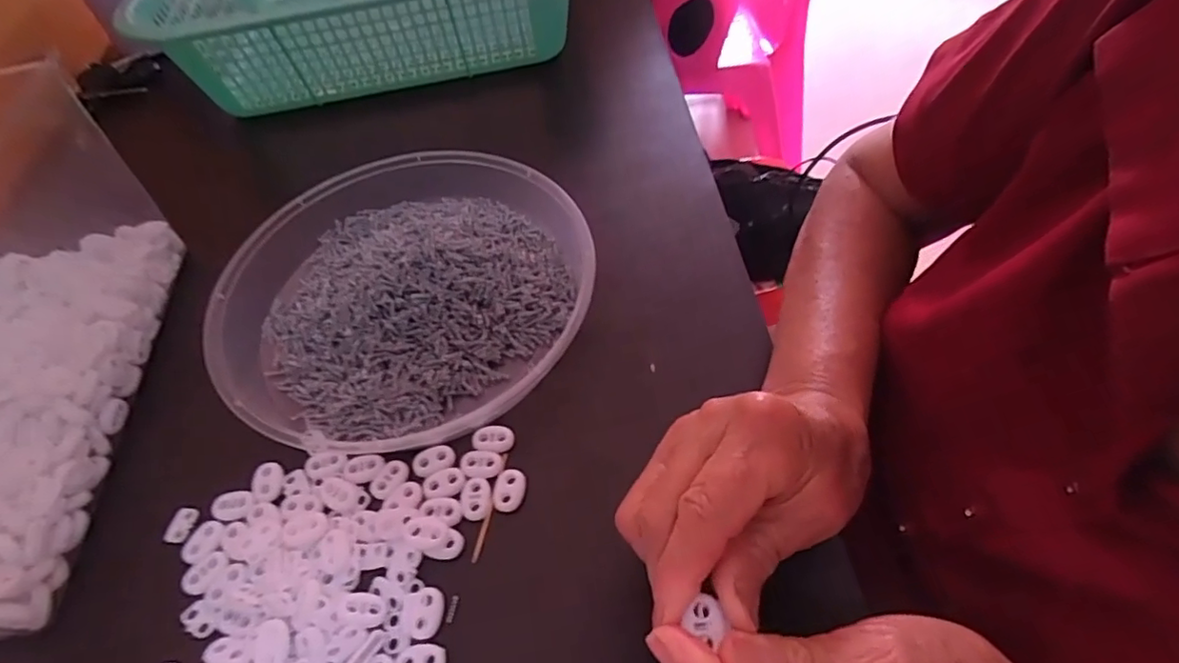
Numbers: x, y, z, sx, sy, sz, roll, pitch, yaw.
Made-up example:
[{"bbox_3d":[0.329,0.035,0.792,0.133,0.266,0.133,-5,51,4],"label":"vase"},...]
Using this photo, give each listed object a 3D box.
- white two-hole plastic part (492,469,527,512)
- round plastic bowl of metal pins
[{"bbox_3d":[-0.043,0.084,0.312,0.017,0.004,0.022,1,55,6],"label":"white two-hole plastic part"},{"bbox_3d":[-0.117,-0.031,0.378,0.230,0.036,0.218,-3,55,4],"label":"round plastic bowl of metal pins"}]

